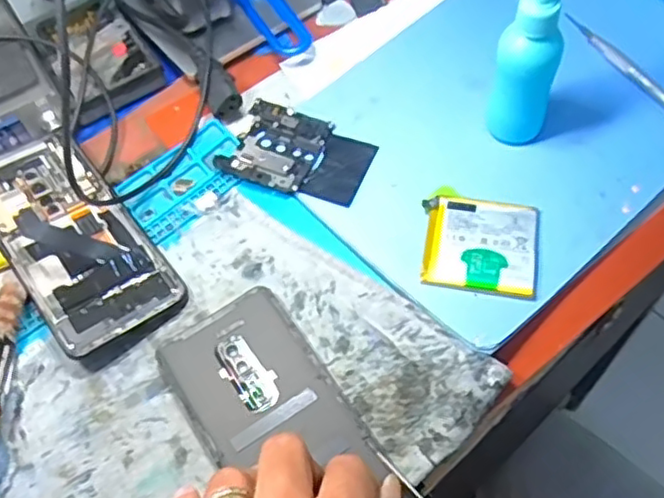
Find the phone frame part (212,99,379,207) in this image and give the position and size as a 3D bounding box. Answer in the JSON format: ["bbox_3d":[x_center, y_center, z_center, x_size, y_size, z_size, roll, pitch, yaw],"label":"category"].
[{"bbox_3d":[-0.021,-0.061,0.412,0.088,0.006,0.062,18,62,16],"label":"phone frame part"}]

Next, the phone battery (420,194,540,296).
[{"bbox_3d":[0.085,-0.004,0.370,0.063,0.004,0.060,7,59,8],"label":"phone battery"}]

